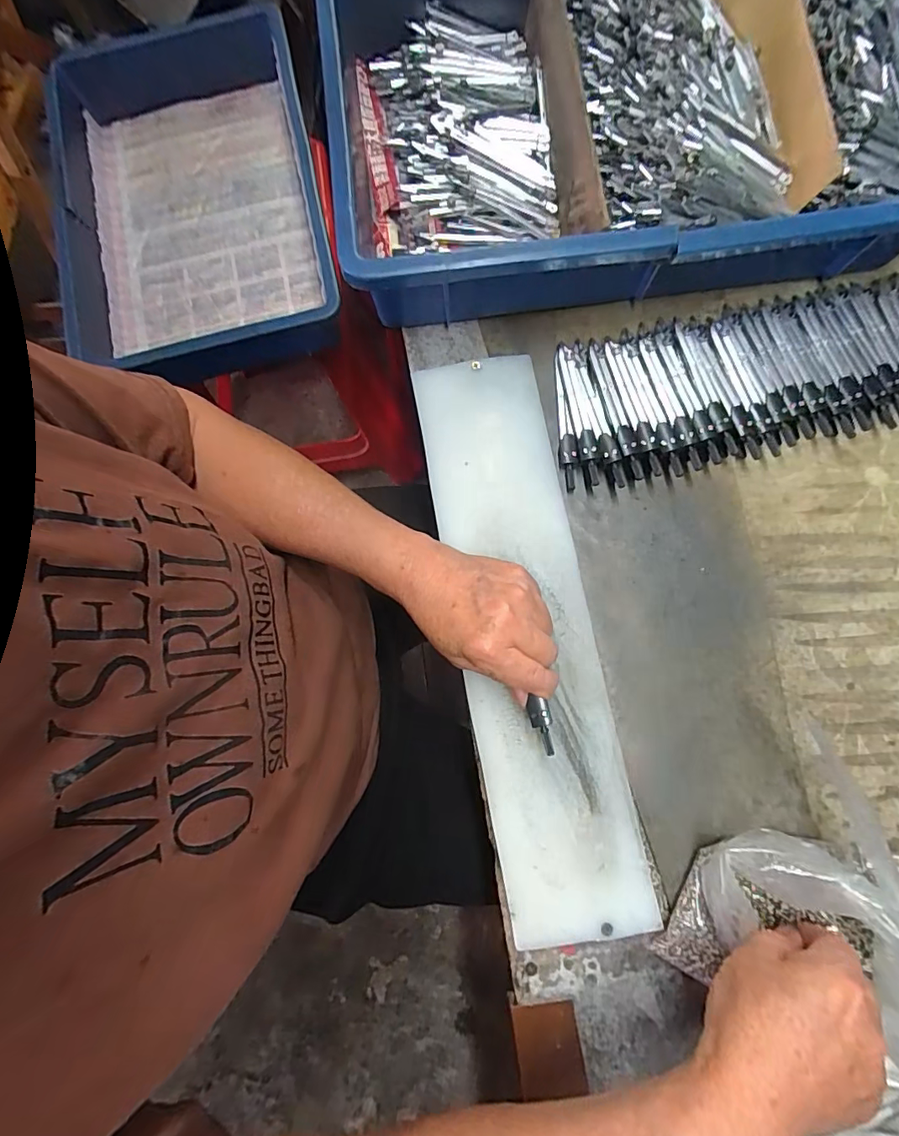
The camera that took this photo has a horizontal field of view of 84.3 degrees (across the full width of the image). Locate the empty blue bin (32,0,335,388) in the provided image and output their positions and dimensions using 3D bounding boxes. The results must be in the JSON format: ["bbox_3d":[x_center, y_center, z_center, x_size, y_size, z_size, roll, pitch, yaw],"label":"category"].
[{"bbox_3d":[-0.297,-0.430,0.571,0.287,0.104,0.403,-10,80,1],"label":"empty blue bin"}]

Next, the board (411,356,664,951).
[{"bbox_3d":[0.053,0.039,0.346,0.096,0.010,0.396,-11,80,-1],"label":"board"}]

